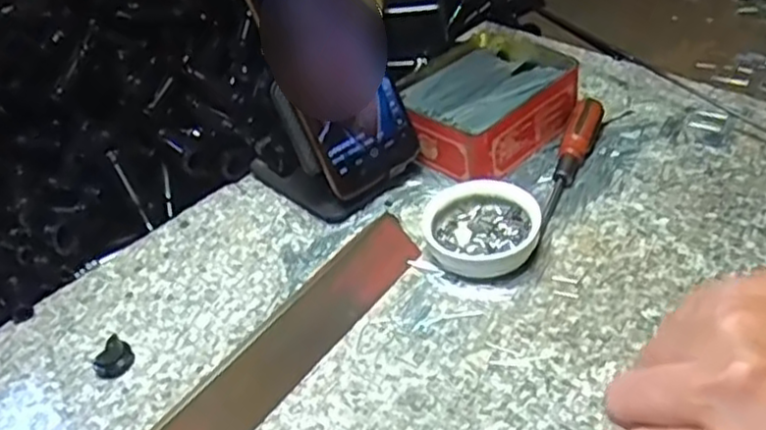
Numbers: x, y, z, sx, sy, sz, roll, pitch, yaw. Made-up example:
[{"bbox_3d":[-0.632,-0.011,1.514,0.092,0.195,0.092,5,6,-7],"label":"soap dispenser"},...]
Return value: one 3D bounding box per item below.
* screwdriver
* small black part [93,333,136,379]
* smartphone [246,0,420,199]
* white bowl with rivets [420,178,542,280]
[{"bbox_3d":[0.124,-0.030,0.493,0.021,0.022,0.139,11,45,24],"label":"screwdriver"},{"bbox_3d":[-0.160,0.085,0.434,0.022,0.016,0.018,-30,44,-21],"label":"small black part"},{"bbox_3d":[-0.031,-0.100,0.491,0.080,0.165,0.015,-29,16,-23],"label":"smartphone"},{"bbox_3d":[0.061,0.008,0.459,0.067,0.024,0.068,-7,41,6],"label":"white bowl with rivets"}]

